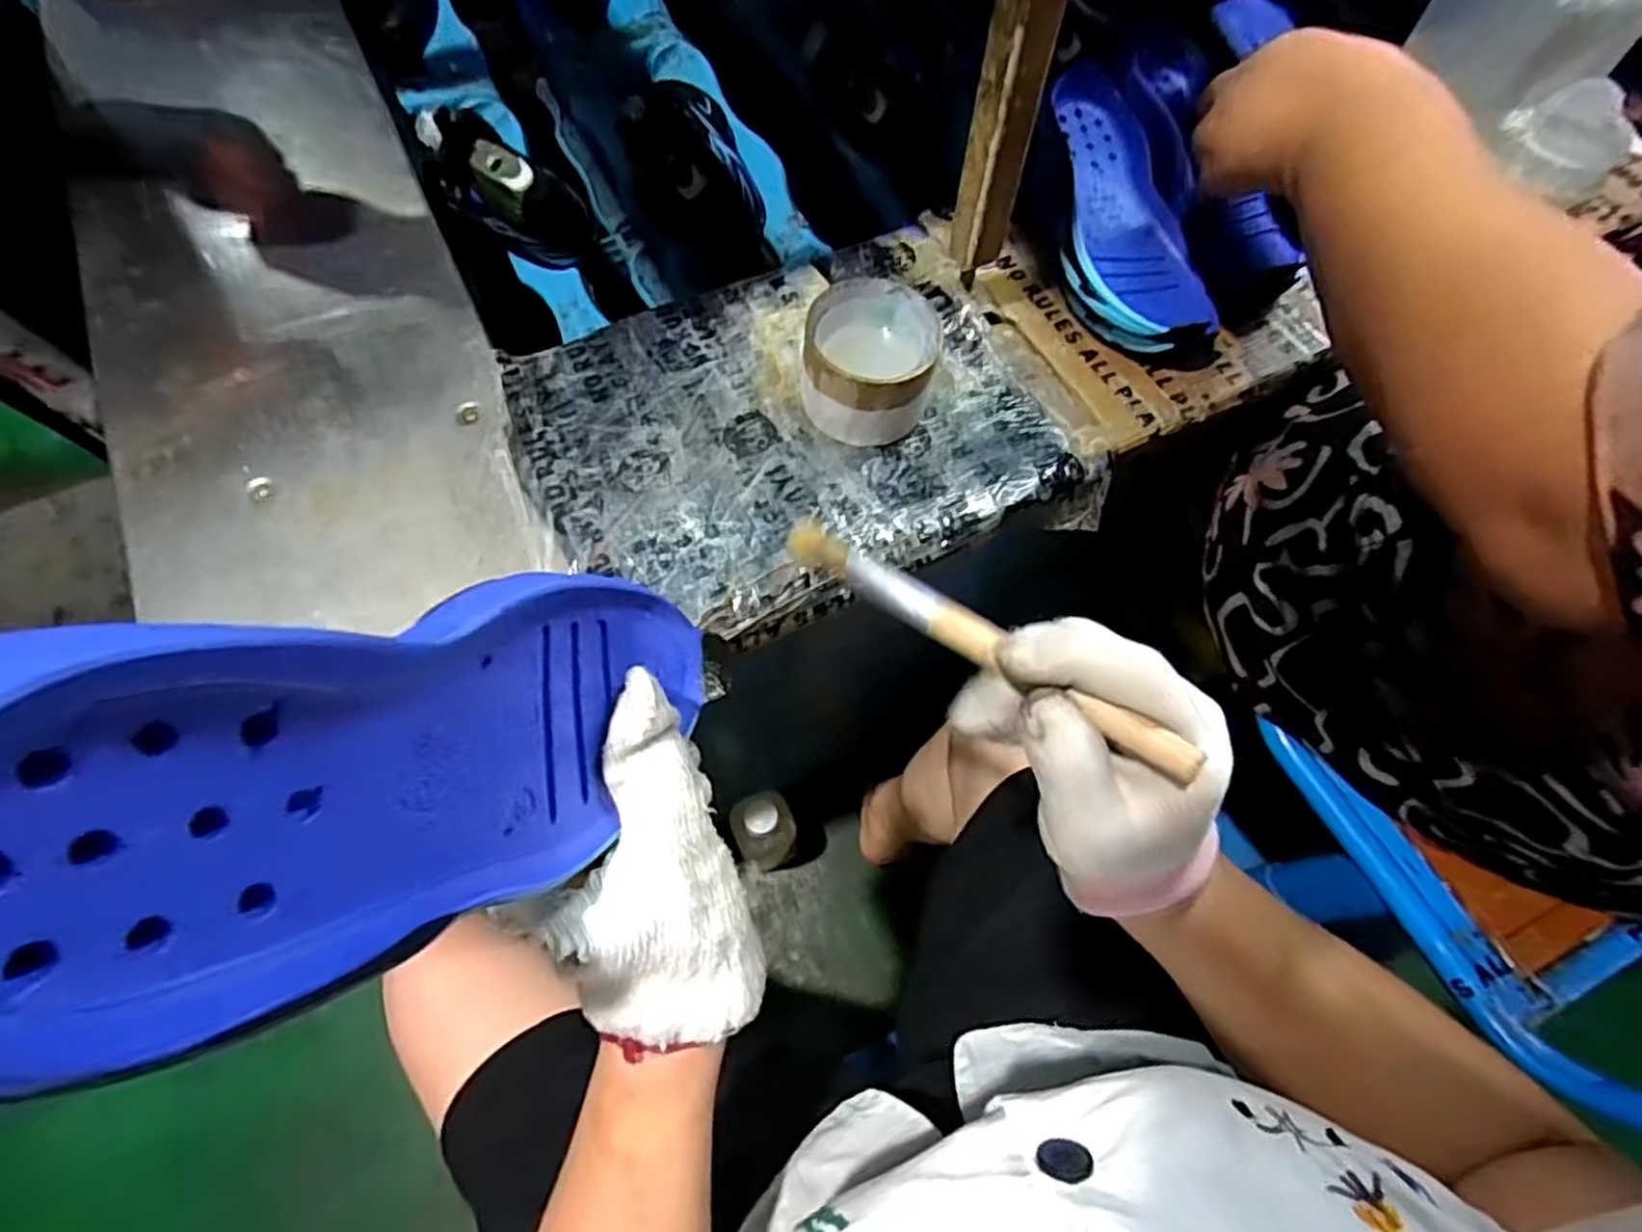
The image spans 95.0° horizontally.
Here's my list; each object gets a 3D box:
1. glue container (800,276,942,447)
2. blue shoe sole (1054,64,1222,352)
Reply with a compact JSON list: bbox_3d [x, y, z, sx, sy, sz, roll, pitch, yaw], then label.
[{"bbox_3d":[0.028,-0.152,0.454,0.076,0.058,0.079,1,66,-2],"label":"glue container"},{"bbox_3d":[0.198,-0.269,0.499,0.089,0.041,0.205,-10,80,-7],"label":"blue shoe sole"}]

